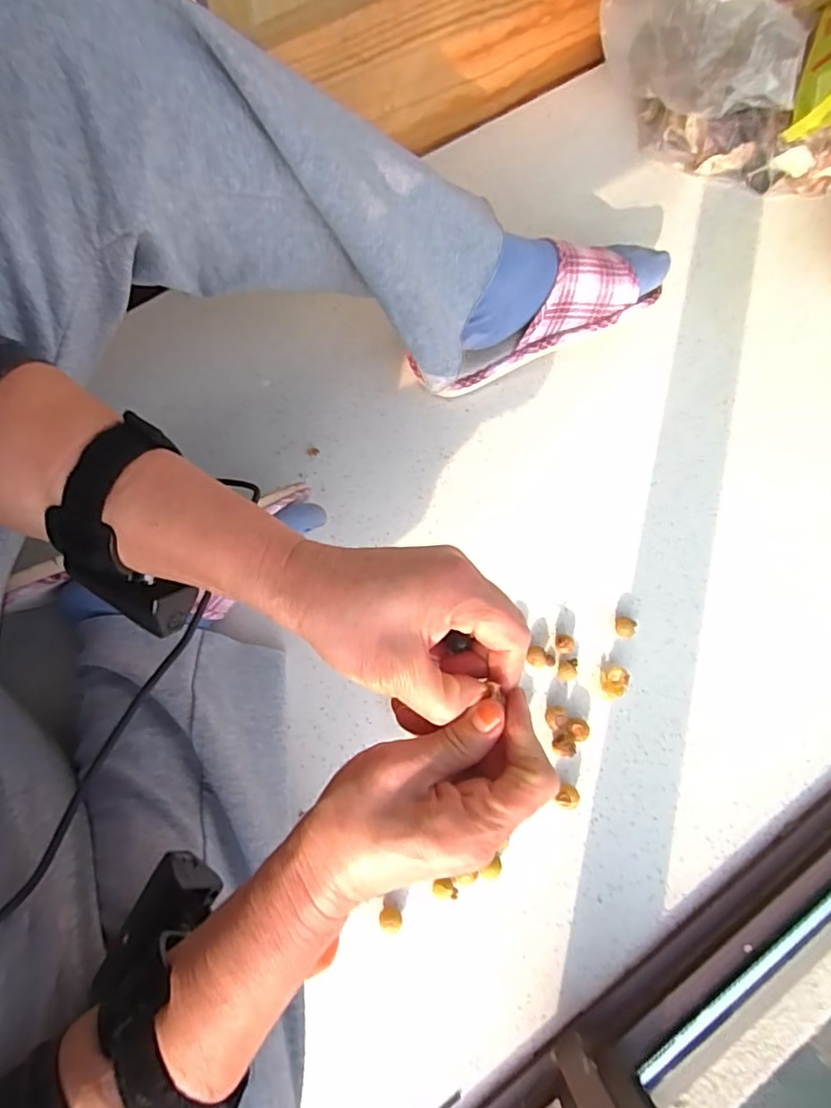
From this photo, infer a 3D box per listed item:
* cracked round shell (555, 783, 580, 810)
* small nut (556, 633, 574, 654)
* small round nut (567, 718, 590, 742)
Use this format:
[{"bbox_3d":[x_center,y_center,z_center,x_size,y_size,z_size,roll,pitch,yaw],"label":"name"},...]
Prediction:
[{"bbox_3d":[0.124,0.197,0.460,0.019,0.015,0.019,0,75,-2],"label":"cracked round shell"},{"bbox_3d":[0.130,0.078,0.493,0.016,0.011,0.017,-29,78,-9],"label":"small nut"},{"bbox_3d":[0.135,0.146,0.474,0.019,0.015,0.018,0,75,-2],"label":"small round nut"}]

